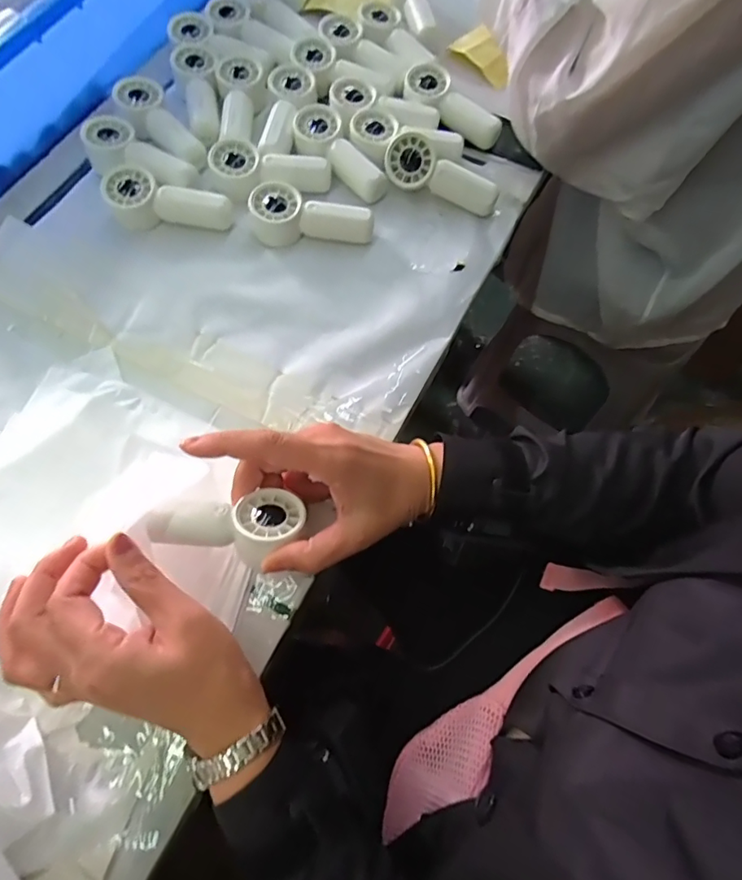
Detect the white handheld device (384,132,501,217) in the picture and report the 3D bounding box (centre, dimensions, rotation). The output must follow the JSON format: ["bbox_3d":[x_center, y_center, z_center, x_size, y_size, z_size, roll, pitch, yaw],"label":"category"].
[{"bbox_3d":[0.068,-0.250,0.478,0.110,0.023,0.047,24,114,-3],"label":"white handheld device"}]

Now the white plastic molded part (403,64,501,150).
[{"bbox_3d":[0.081,-0.339,0.514,0.114,0.024,0.044,40,75,2],"label":"white plastic molded part"}]

